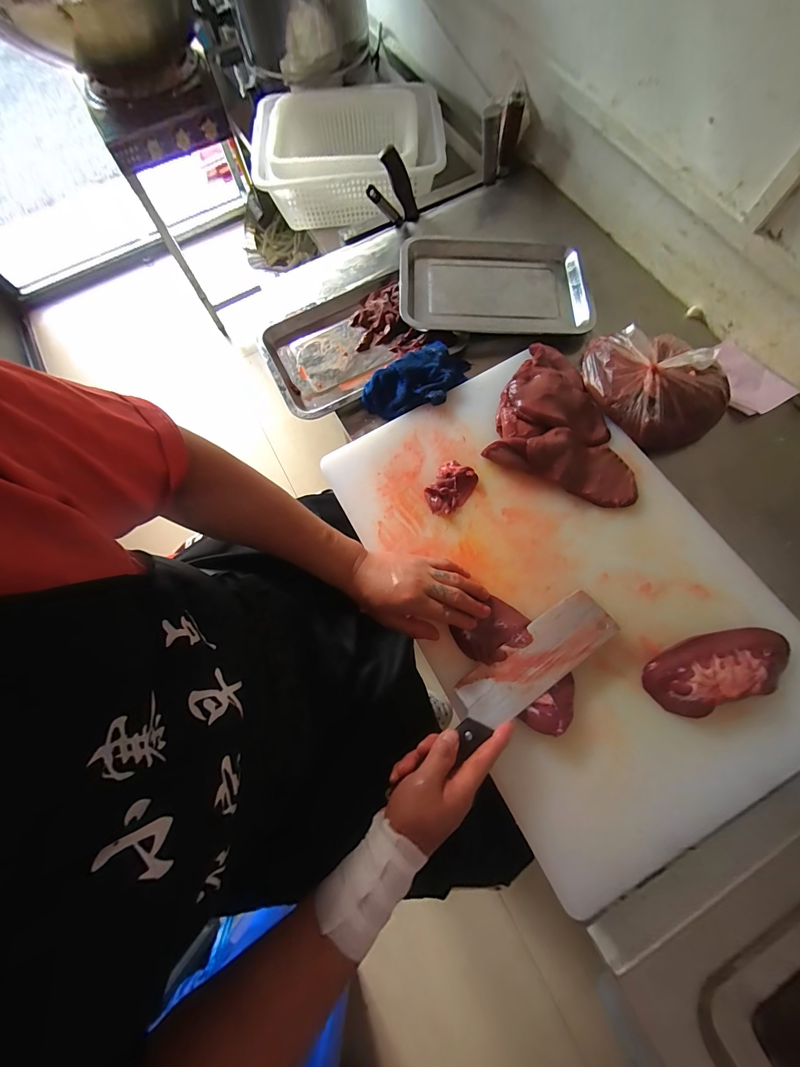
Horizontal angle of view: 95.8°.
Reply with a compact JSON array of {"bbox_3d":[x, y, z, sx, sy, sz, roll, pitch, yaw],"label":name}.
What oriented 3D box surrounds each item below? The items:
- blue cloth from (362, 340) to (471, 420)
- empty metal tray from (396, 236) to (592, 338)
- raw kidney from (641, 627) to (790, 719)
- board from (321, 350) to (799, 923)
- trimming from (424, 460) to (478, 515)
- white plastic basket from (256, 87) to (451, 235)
[{"bbox_3d":[0.032,-0.231,0.543,0.170,0.039,0.085,-34,75,-7],"label":"blue cloth"},{"bbox_3d":[0.156,-0.414,0.603,0.307,0.031,0.211,0,74,3],"label":"empty metal tray"},{"bbox_3d":[0.353,0.149,0.402,0.153,0.022,0.071,-19,74,-3],"label":"raw kidney"},{"bbox_3d":[0.196,0.046,0.454,0.386,0.035,0.588,-30,74,-4],"label":"board"},{"bbox_3d":[0.067,-0.061,0.489,0.052,0.012,0.075,31,78,11],"label":"trimming"},{"bbox_3d":[-0.106,-0.817,0.786,0.375,0.120,0.301,-8,74,1],"label":"white plastic basket"}]

